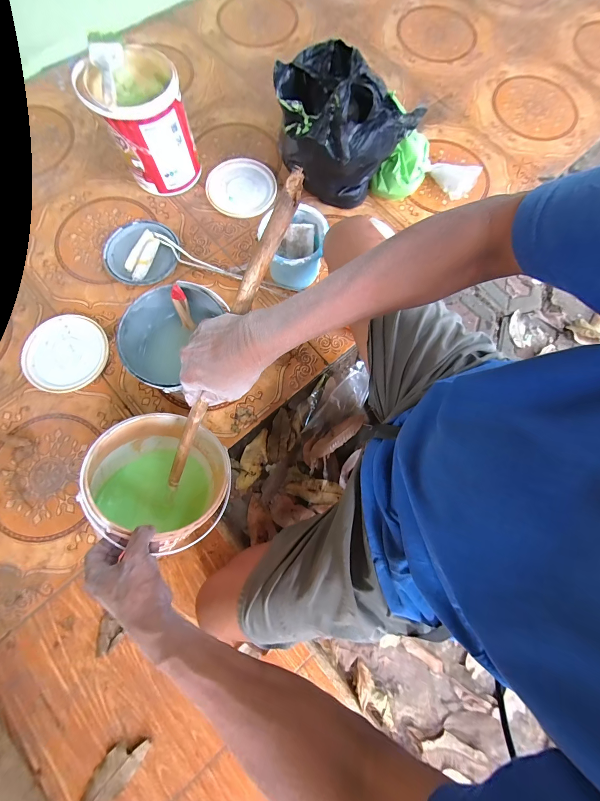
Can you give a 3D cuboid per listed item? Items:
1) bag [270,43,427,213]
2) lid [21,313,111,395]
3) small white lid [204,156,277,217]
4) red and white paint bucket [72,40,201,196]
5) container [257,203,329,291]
[{"bbox_3d":[0.087,-0.590,0.653,0.269,0.235,0.180,34,79,6],"label":"bag"},{"bbox_3d":[-0.527,-0.107,0.638,0.183,0.013,0.174,15,77,2],"label":"lid"},{"bbox_3d":[-0.156,-0.566,0.756,0.180,0.018,0.166,0,77,-1],"label":"small white lid"},{"bbox_3d":[-0.356,-0.641,0.666,0.181,0.204,0.183,0,77,-1],"label":"red and white paint bucket"},{"bbox_3d":[-0.006,-0.324,0.636,0.129,0.125,0.125,0,77,-1],"label":"container"}]

